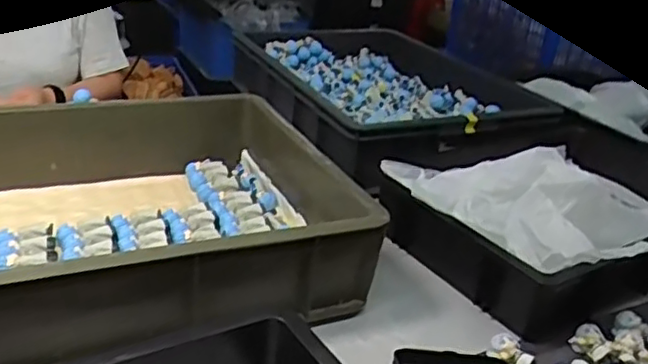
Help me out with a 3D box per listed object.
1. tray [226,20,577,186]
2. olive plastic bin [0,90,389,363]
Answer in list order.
[{"bbox_3d":[0.090,-0.161,1.156,0.348,0.110,0.591,-10,30,-30],"label":"tray"},{"bbox_3d":[-0.296,0.039,0.713,0.582,0.119,0.423,-9,29,-29],"label":"olive plastic bin"}]

